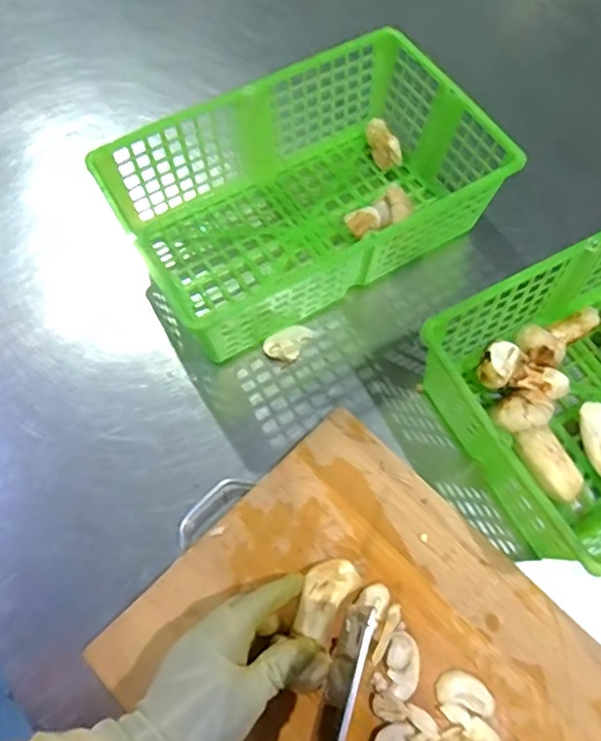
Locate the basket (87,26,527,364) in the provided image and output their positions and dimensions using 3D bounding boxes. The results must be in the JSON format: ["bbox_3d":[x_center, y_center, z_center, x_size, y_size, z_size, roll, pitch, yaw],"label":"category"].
[{"bbox_3d":[0.008,-0.173,0.569,0.343,0.107,0.210,-29,69,-13],"label":"basket"}]

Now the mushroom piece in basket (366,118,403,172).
[{"bbox_3d":[0.091,-0.249,0.632,0.026,0.024,0.057,-13,66,-6],"label":"mushroom piece in basket"}]

